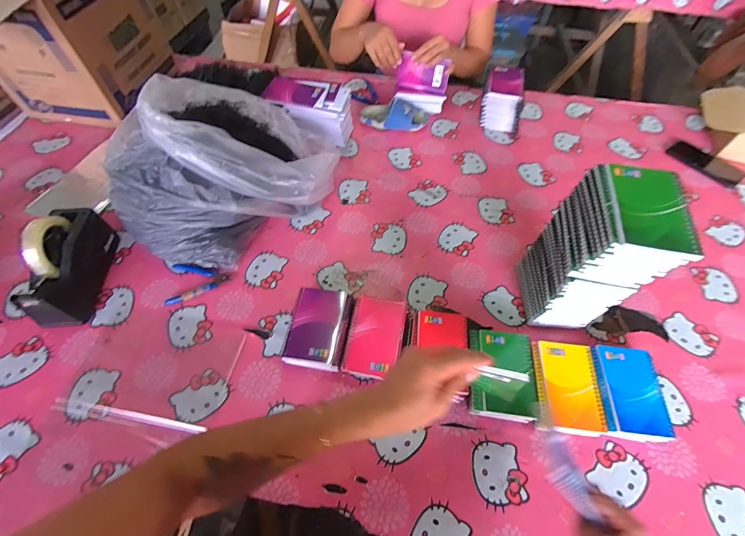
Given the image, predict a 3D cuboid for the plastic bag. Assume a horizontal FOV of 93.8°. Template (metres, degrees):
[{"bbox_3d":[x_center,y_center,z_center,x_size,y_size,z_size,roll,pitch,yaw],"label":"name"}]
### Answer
[{"bbox_3d":[-0.284,-0.195,0.670,0.417,0.242,0.279,-30,62,-18],"label":"plastic bag"}]

